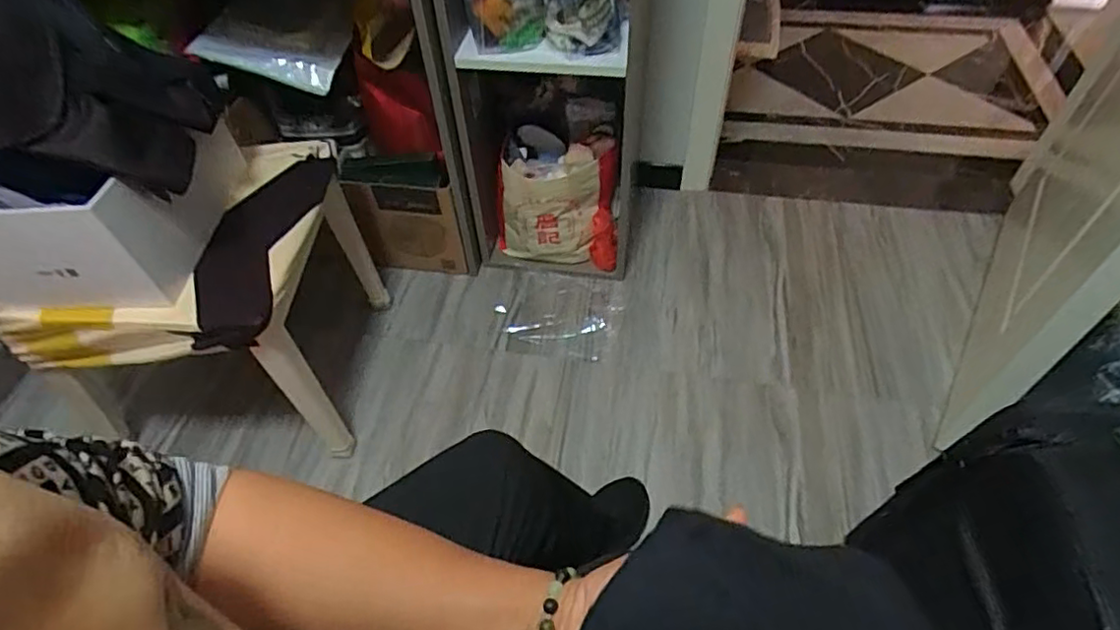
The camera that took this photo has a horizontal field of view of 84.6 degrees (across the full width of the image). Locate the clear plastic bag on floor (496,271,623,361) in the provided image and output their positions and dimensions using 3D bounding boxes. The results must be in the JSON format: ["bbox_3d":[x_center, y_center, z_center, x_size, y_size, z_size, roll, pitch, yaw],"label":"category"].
[{"bbox_3d":[0.001,-0.005,1.384,0.255,0.022,0.223,7,56,6],"label":"clear plastic bag on floor"}]

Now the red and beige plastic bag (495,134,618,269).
[{"bbox_3d":[-0.008,-0.243,1.395,0.254,0.274,0.174,-8,51,-4],"label":"red and beige plastic bag"}]

